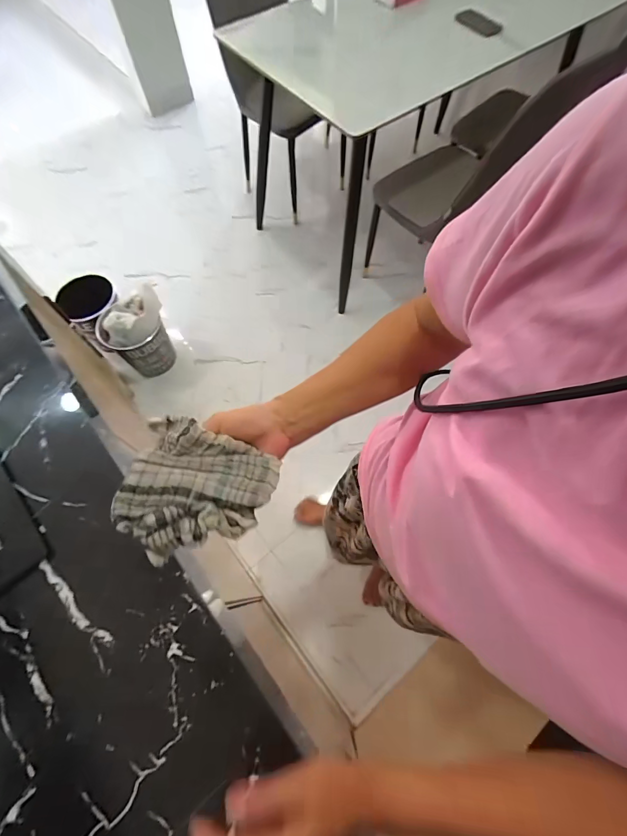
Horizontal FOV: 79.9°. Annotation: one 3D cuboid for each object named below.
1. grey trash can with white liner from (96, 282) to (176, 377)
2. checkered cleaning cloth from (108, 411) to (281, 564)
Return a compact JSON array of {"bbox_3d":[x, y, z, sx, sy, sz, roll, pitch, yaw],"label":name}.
[{"bbox_3d":[-0.639,-0.308,1.387,0.244,0.281,0.213,-35,70,-14],"label":"grey trash can with white liner"},{"bbox_3d":[-0.122,0.078,0.380,0.136,0.041,0.132,21,68,9],"label":"checkered cleaning cloth"}]

